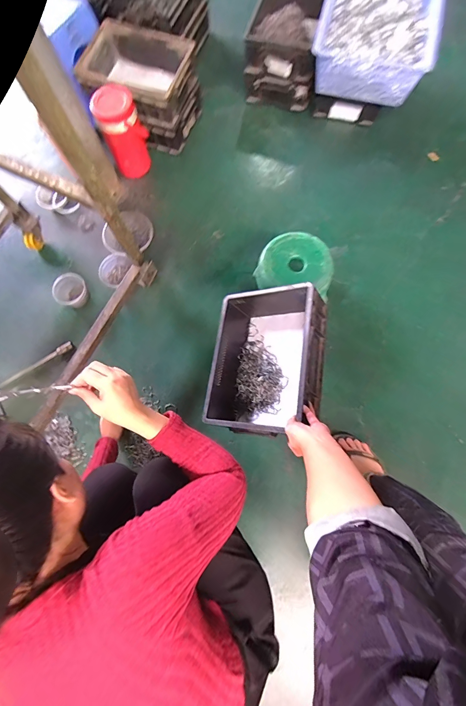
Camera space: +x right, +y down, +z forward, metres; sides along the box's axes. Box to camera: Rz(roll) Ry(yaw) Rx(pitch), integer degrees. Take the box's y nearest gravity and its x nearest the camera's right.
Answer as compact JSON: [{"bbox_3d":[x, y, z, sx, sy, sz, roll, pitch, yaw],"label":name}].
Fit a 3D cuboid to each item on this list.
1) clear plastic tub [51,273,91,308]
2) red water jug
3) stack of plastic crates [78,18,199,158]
[{"bbox_3d":[-0.525,-0.198,1.060,0.102,0.082,0.089,-42,78,-9],"label":"clear plastic tub"},{"bbox_3d":[-0.360,-0.734,1.079,0.135,0.257,0.109,-22,75,-4],"label":"red water jug"},{"bbox_3d":[-0.305,-0.916,1.123,0.371,0.228,0.258,20,77,7],"label":"stack of plastic crates"}]

